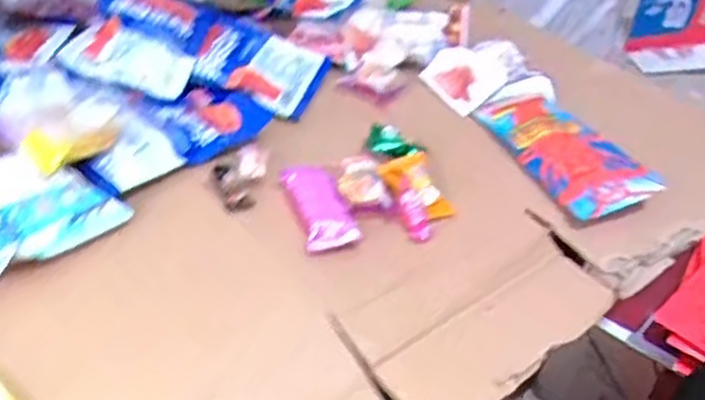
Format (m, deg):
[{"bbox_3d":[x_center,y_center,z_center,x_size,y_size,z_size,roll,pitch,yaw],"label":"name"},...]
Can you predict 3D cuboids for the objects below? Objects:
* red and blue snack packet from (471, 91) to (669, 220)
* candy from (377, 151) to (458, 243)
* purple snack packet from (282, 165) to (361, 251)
[{"bbox_3d":[0.199,-0.051,0.690,0.087,0.023,0.171,-15,45,-22],"label":"red and blue snack packet"},{"bbox_3d":[0.058,-0.010,0.618,0.052,0.025,0.086,-10,43,-18],"label":"candy"},{"bbox_3d":[-0.027,0.005,0.590,0.041,0.019,0.085,-11,43,-18],"label":"purple snack packet"}]

